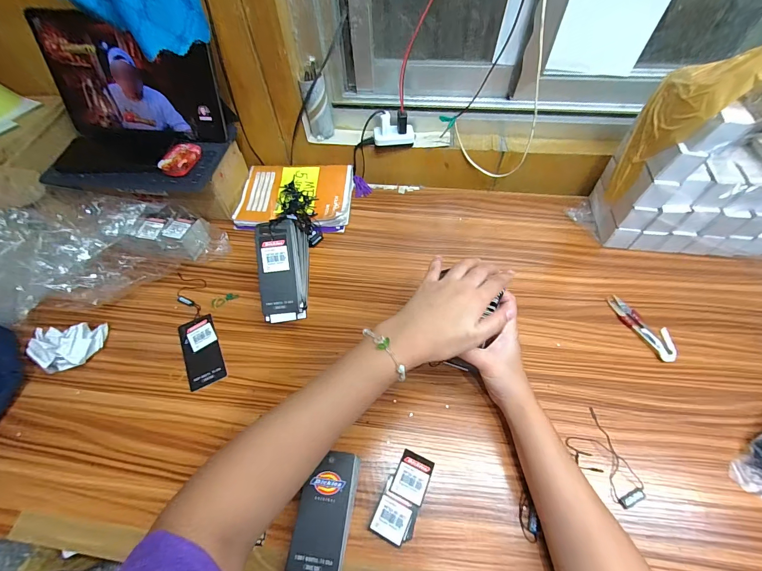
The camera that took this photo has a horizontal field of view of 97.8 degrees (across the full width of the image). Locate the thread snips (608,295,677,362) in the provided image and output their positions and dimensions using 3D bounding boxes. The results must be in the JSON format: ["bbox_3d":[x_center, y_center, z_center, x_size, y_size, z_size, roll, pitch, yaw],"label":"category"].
[{"bbox_3d":[0.370,0.055,0.469,0.040,0.010,0.106,-23,59,-12],"label":"thread snips"}]

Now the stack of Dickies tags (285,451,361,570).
[{"bbox_3d":[-0.057,0.237,0.349,0.053,0.033,0.107,6,58,6],"label":"stack of Dickies tags"}]

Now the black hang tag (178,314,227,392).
[{"bbox_3d":[-0.256,0.092,0.475,0.049,0.008,0.106,-23,61,-15],"label":"black hang tag"}]

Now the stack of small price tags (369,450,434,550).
[{"bbox_3d":[0.025,0.231,0.366,0.042,0.010,0.086,20,60,14],"label":"stack of small price tags"}]

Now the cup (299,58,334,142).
[{"bbox_3d":[-0.114,-0.321,0.586,0.046,0.110,0.044,-12,57,-6],"label":"cup"}]

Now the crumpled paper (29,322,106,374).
[{"bbox_3d":[-0.428,0.081,0.456,0.058,0.057,0.069,-6,57,-2],"label":"crumpled paper"}]

